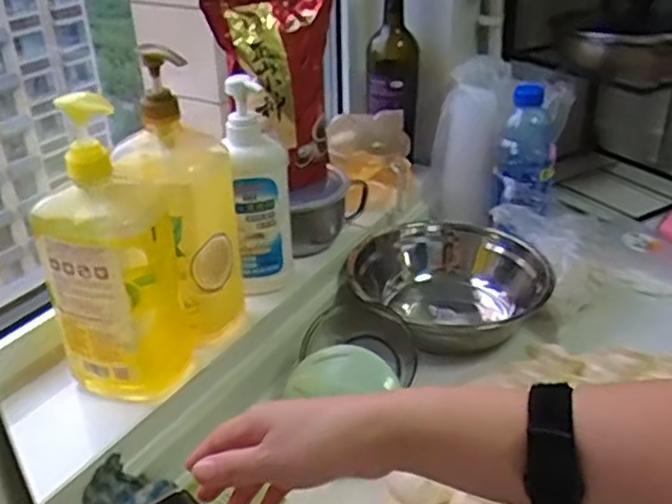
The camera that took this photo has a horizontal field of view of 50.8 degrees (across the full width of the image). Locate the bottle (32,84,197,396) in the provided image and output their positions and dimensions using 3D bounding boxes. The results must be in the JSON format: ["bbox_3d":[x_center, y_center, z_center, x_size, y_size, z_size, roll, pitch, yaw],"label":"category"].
[{"bbox_3d":[-0.202,-0.003,0.633,0.099,0.279,0.086,5,31,10],"label":"bottle"}]

